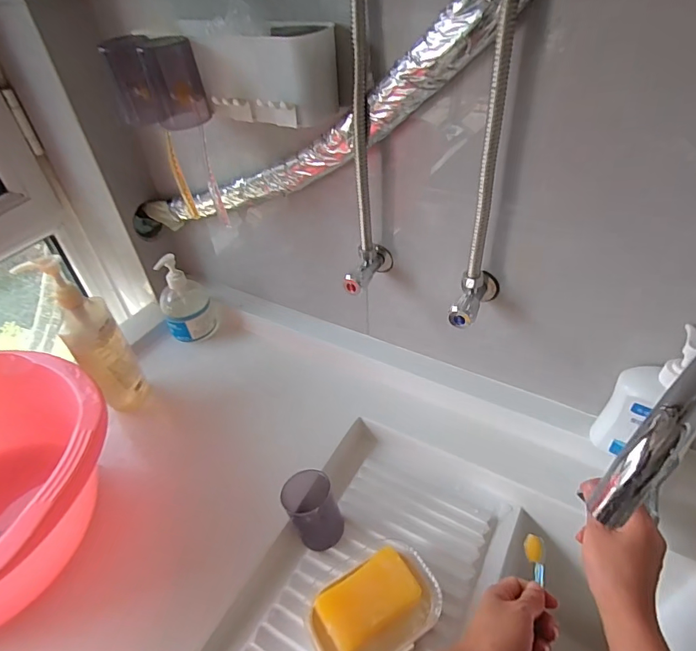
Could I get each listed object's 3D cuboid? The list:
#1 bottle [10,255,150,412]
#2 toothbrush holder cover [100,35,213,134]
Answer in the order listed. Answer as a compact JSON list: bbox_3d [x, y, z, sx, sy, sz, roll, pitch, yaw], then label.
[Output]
[{"bbox_3d":[-0.372,0.018,0.648,0.070,0.273,0.070,-26,46,-22],"label":"bottle"},{"bbox_3d":[-0.223,-0.278,0.512,0.107,0.089,0.053,21,48,25],"label":"toothbrush holder cover"}]

